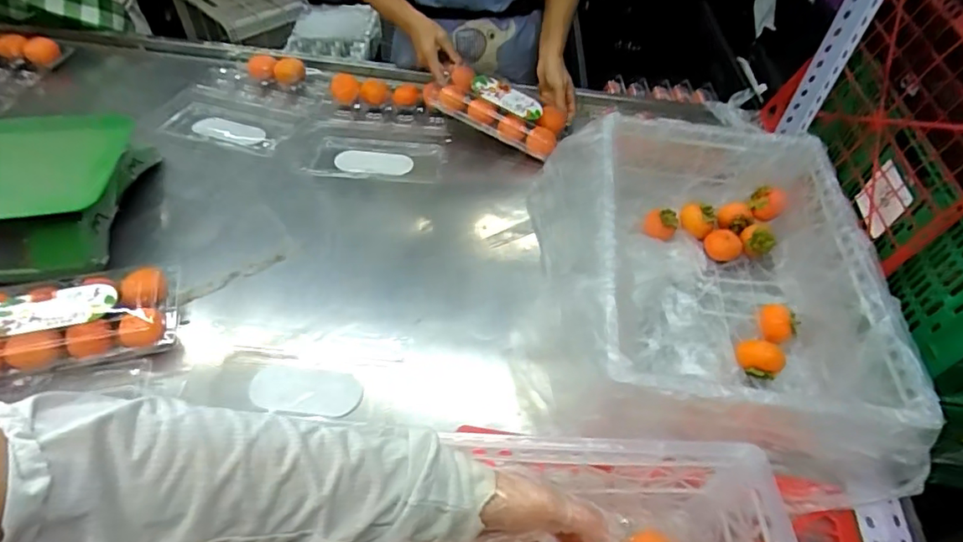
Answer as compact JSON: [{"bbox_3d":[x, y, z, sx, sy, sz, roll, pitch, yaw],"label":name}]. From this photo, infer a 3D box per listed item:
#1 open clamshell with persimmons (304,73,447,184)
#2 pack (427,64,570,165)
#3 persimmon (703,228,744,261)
[{"bbox_3d":[-0.185,-0.268,0.989,0.246,0.062,0.241,2,50,-3],"label":"open clamshell with persimmons"},{"bbox_3d":[0.031,-0.299,0.984,0.244,0.059,0.098,24,51,0],"label":"pack"},{"bbox_3d":[0.374,-0.040,0.820,0.047,0.034,0.043,2,49,-3],"label":"persimmon"}]

